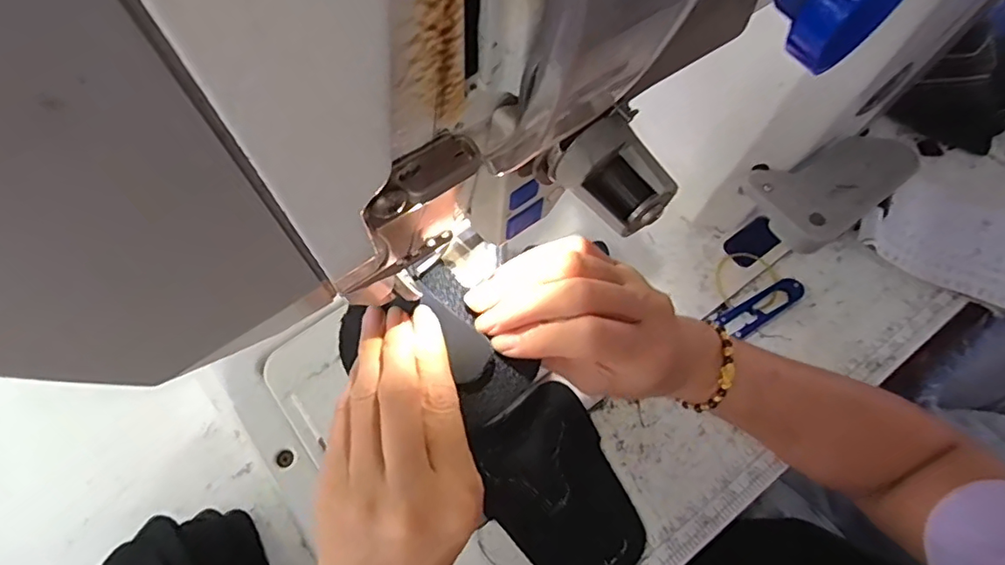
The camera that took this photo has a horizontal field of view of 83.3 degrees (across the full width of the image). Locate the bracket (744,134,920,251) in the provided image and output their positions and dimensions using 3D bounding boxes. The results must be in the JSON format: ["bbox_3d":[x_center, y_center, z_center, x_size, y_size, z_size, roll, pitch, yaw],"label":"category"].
[{"bbox_3d":[0.234,-0.071,0.402,0.109,0.024,0.065,-31,65,-12],"label":"bracket"}]

